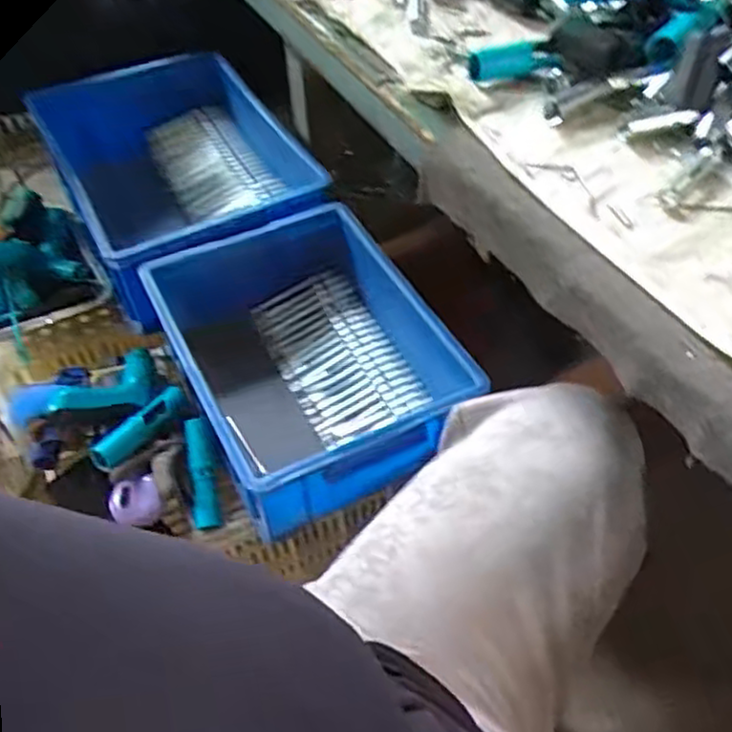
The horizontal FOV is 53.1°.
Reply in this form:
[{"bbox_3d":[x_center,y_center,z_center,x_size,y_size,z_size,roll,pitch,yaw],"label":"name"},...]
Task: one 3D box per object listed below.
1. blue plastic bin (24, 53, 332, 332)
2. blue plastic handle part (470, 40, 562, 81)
[{"bbox_3d":[-0.230,-0.239,0.939,0.283,0.150,0.339,-26,54,-15],"label":"blue plastic bin"},{"bbox_3d":[0.138,-0.281,0.675,0.081,0.025,0.024,-2,52,3],"label":"blue plastic handle part"}]

